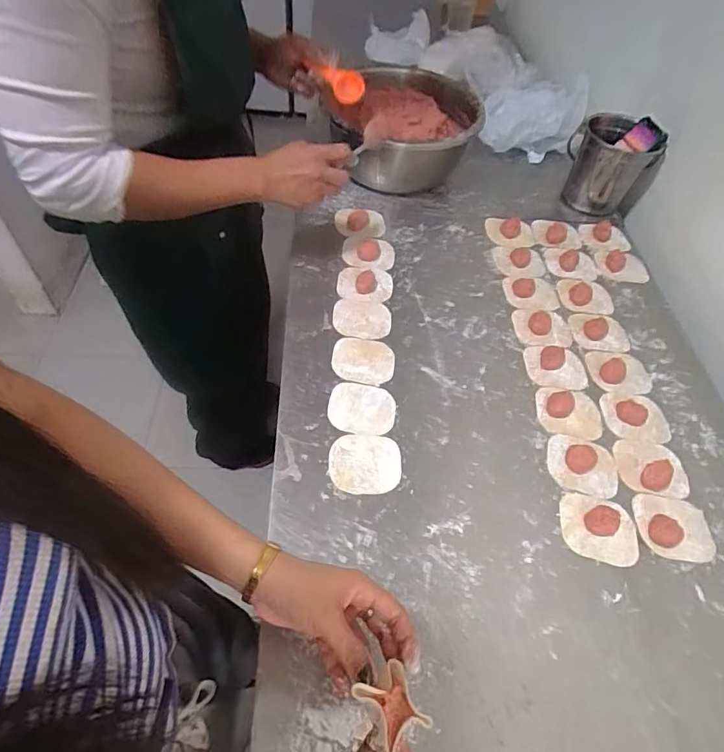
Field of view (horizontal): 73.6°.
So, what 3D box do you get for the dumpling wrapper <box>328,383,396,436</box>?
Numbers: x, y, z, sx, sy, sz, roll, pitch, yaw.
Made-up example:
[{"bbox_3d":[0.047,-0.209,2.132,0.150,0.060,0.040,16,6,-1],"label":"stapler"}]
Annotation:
[{"bbox_3d":[-0.001,0.041,0.615,0.083,0.004,0.071,10,54,2],"label":"dumpling wrapper"}]

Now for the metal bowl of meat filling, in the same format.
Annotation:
[{"bbox_3d":[0.087,-0.446,0.904,0.250,0.148,0.265,2,54,-3],"label":"metal bowl of meat filling"}]

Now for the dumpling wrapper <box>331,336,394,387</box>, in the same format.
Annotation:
[{"bbox_3d":[0.002,-0.021,0.661,0.083,0.004,0.075,10,53,1],"label":"dumpling wrapper"}]

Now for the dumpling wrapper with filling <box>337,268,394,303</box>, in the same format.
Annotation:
[{"bbox_3d":[0.005,-0.149,0.762,0.085,0.014,0.075,4,54,-2],"label":"dumpling wrapper with filling"}]

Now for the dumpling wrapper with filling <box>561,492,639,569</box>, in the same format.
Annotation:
[{"bbox_3d":[0.266,0.167,0.537,0.084,0.020,0.071,14,55,5],"label":"dumpling wrapper with filling"}]

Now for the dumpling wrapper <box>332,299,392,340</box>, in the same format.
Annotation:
[{"bbox_3d":[0.000,-0.083,0.706,0.084,0.004,0.070,7,56,-4],"label":"dumpling wrapper"}]

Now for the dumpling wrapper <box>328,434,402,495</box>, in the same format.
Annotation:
[{"bbox_3d":[0.004,0.102,0.566,0.083,0.004,0.073,6,54,-1],"label":"dumpling wrapper"}]

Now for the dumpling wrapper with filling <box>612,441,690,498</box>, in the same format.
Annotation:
[{"bbox_3d":[0.359,0.110,0.593,0.088,0.017,0.072,6,54,-1],"label":"dumpling wrapper with filling"}]

